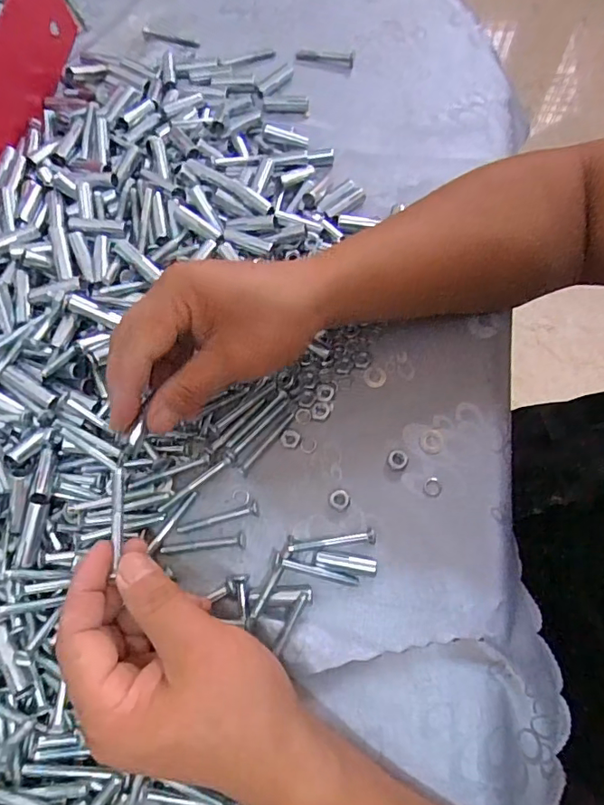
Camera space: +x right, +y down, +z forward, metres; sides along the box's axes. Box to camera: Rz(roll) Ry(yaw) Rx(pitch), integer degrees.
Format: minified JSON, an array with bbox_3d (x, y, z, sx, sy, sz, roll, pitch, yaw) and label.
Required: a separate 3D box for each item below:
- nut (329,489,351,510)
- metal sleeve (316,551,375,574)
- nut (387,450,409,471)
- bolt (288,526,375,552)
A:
[{"bbox_3d":[0.025,0.065,0.343,0.014,0.004,0.013,-1,73,2],"label":"nut"},{"bbox_3d":[0.029,0.102,0.327,0.039,0.007,0.009,9,71,5],"label":"metal sleeve"},{"bbox_3d":[0.066,0.039,0.350,0.015,0.004,0.014,-1,70,2],"label":"nut"},{"bbox_3d":[0.020,0.089,0.329,0.055,0.015,0.009,-8,73,0],"label":"bolt"}]

